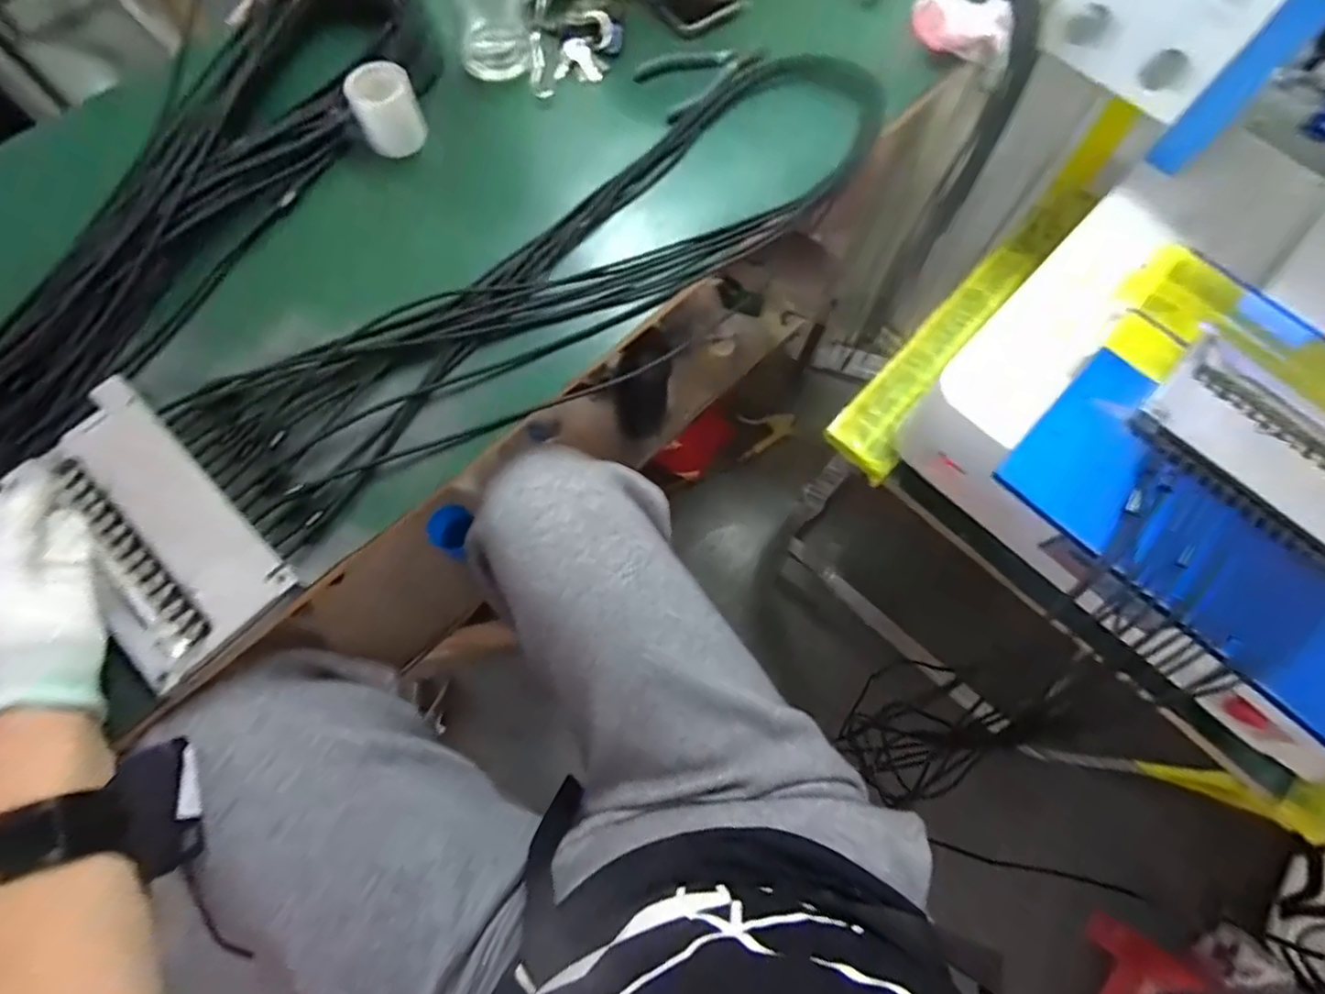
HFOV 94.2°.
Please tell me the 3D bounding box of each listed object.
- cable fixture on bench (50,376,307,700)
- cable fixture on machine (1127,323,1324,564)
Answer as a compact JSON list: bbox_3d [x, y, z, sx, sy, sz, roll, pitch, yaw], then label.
[{"bbox_3d":[-0.340,0.009,0.414,0.094,0.028,0.214,-36,76,-13],"label":"cable fixture on bench"},{"bbox_3d":[0.478,-0.021,0.466,0.221,0.022,0.104,43,75,12],"label":"cable fixture on machine"}]

